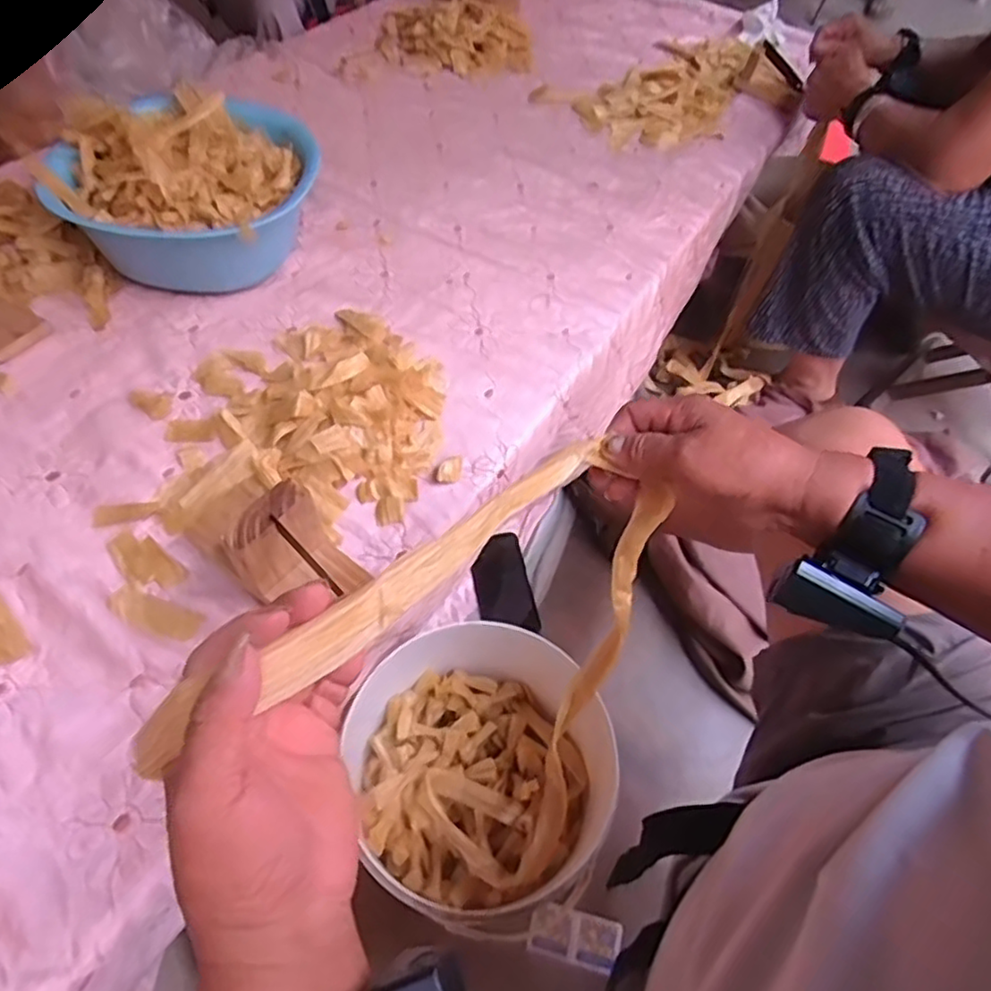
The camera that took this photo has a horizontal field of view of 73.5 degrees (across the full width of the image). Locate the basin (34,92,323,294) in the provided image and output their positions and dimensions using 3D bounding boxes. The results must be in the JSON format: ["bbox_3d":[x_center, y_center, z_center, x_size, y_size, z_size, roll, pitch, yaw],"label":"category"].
[{"bbox_3d":[-0.331,-0.320,0.725,0.226,0.122,0.223,2,56,-3],"label":"basin"}]

